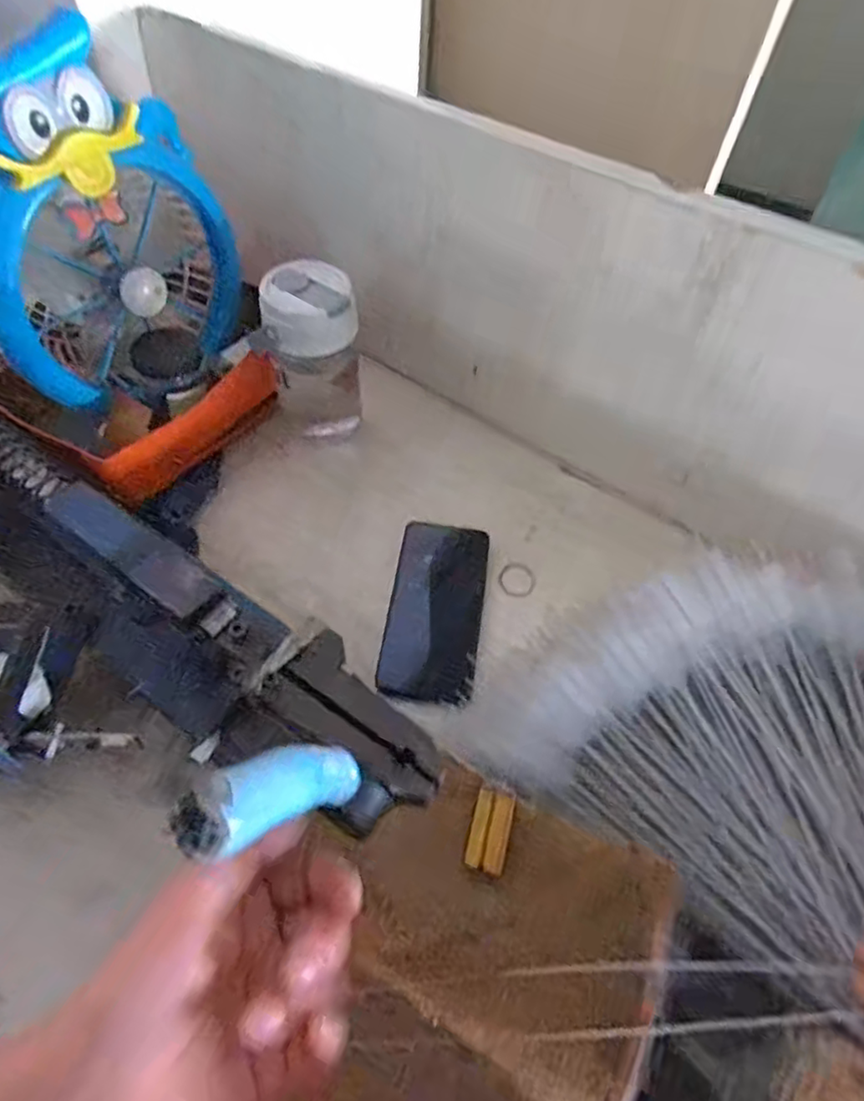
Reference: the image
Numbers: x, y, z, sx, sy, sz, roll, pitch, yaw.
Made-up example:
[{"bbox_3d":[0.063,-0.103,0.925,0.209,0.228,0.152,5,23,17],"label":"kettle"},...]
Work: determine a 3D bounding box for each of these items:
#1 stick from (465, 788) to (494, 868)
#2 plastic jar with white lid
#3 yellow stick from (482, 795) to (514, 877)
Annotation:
[{"bbox_3d":[0.030,0.173,0.400,0.009,0.007,0.044,13,56,6],"label":"stick"},{"bbox_3d":[-0.113,-0.179,0.596,0.090,0.152,0.077,-4,56,-6],"label":"plastic jar with white lid"},{"bbox_3d":[0.042,0.177,0.398,0.012,0.007,0.045,14,56,6],"label":"yellow stick"}]

